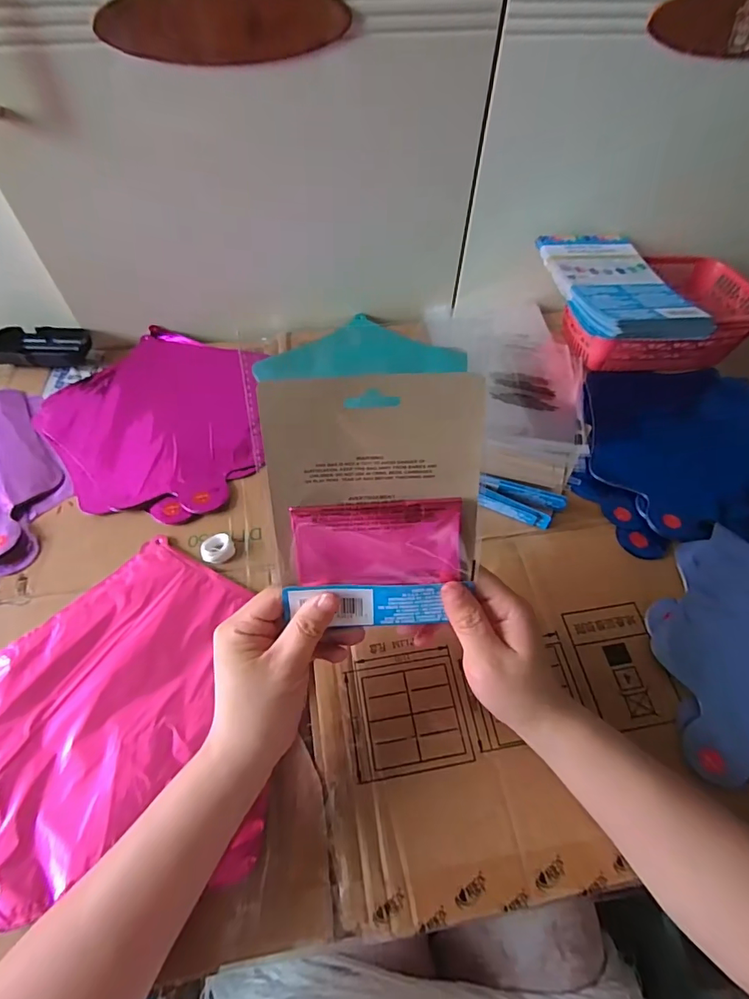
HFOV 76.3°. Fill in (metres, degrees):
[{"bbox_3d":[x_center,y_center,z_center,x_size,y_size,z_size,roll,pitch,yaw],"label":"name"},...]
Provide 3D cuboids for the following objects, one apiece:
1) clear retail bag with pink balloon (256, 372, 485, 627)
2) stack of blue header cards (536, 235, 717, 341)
[{"bbox_3d":[0.001,0.008,0.261,0.112,0.146,0.008,-2,23,0],"label":"clear retail bag with pink balloon"},{"bbox_3d":[0.259,-0.236,0.510,0.117,0.025,0.183,-10,56,-8],"label":"stack of blue header cards"}]

